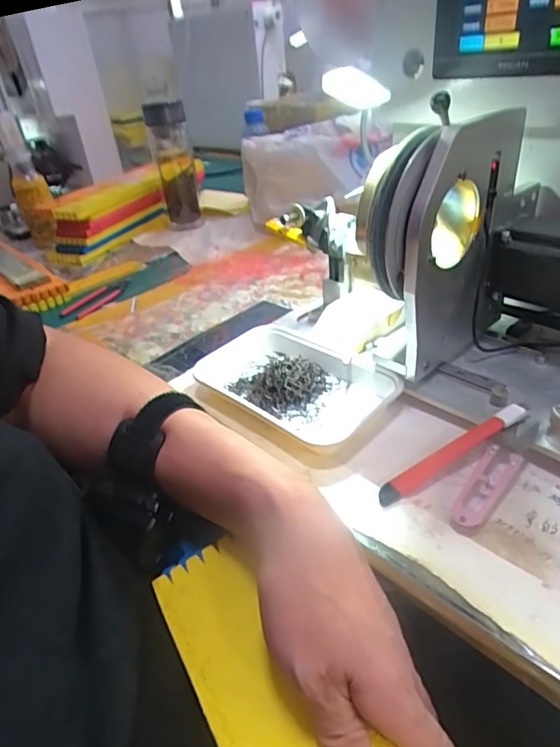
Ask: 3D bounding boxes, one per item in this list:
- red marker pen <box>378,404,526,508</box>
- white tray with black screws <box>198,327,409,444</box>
[{"bbox_3d":[0.120,0.058,0.348,0.120,0.014,0.015,-31,39,-8],"label":"red marker pen"},{"bbox_3d":[0.012,0.004,0.438,0.165,0.028,0.093,25,45,38],"label":"white tray with black screws"}]

